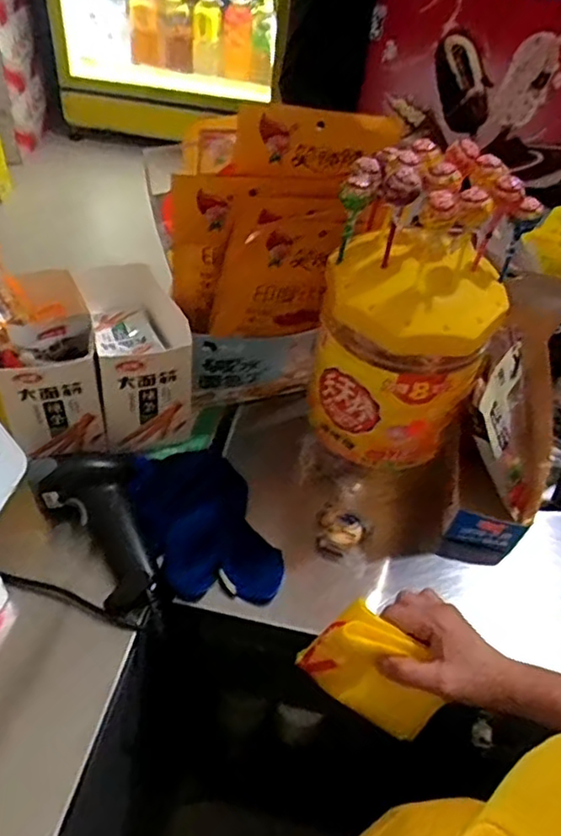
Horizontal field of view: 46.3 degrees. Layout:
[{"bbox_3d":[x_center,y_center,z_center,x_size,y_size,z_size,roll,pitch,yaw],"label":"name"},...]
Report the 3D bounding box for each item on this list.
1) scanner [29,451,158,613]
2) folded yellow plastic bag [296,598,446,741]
[{"bbox_3d":[-0.151,0.093,0.585,0.086,0.053,0.148,-26,71,-26],"label":"scanner"},{"bbox_3d":[0.077,0.206,0.530,0.108,0.079,0.018,37,13,4],"label":"folded yellow plastic bag"}]

